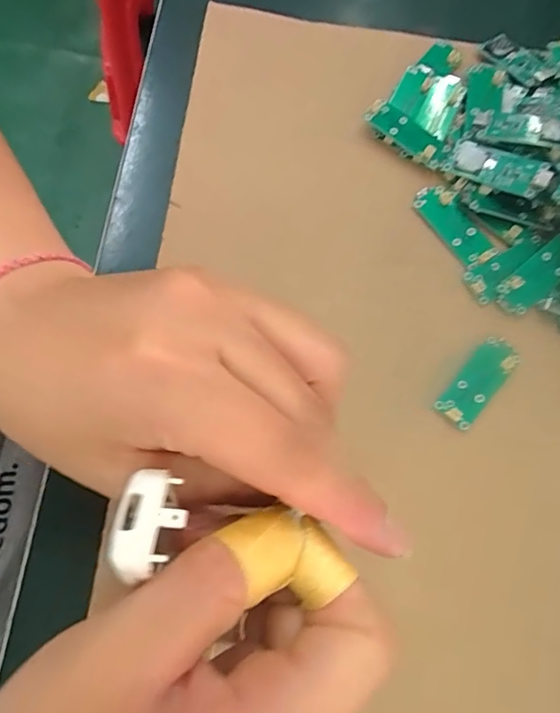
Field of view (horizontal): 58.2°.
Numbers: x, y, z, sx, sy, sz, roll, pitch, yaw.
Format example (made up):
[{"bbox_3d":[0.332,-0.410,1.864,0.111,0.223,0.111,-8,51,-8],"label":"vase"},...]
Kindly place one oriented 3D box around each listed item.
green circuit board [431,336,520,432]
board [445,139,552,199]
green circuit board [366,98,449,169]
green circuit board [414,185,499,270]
[{"bbox_3d":[0.094,0.012,0.240,0.019,0.006,0.048,41,76,7],"label":"green circuit board"},{"bbox_3d":[0.111,-0.096,0.256,0.049,0.005,0.019,32,94,27],"label":"board"},{"bbox_3d":[0.069,-0.121,0.269,0.047,0.010,0.017,36,75,6],"label":"green circuit board"},{"bbox_3d":[0.091,-0.068,0.263,0.018,0.005,0.049,-34,79,-12],"label":"green circuit board"}]

